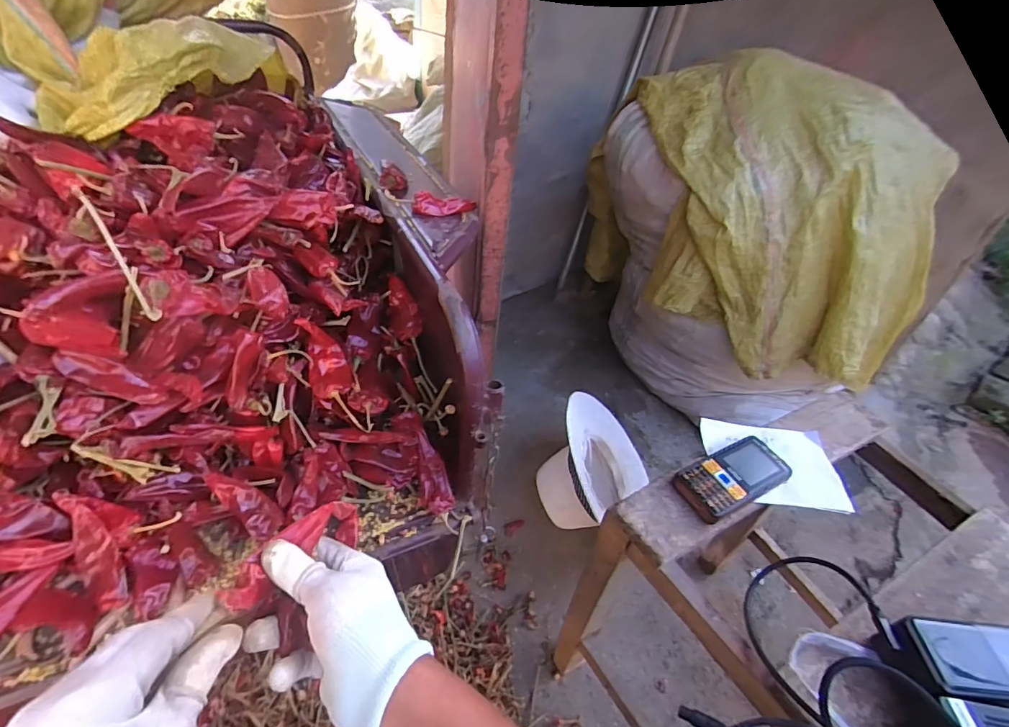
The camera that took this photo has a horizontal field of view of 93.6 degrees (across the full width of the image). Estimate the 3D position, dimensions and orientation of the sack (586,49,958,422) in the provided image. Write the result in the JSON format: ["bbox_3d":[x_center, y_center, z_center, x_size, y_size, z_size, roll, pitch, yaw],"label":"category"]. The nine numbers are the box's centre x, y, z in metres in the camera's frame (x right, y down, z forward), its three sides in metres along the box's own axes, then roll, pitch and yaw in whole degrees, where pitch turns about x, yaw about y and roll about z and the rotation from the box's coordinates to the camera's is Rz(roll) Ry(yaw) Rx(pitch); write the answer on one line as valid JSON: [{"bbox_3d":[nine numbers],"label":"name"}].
[{"bbox_3d":[0.491,-0.237,1.047,0.659,0.662,0.488,15,41,9],"label":"sack"}]

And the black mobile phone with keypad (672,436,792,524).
[{"bbox_3d":[0.245,0.121,0.508,0.128,0.019,0.062,-15,45,-25],"label":"black mobile phone with keypad"}]

